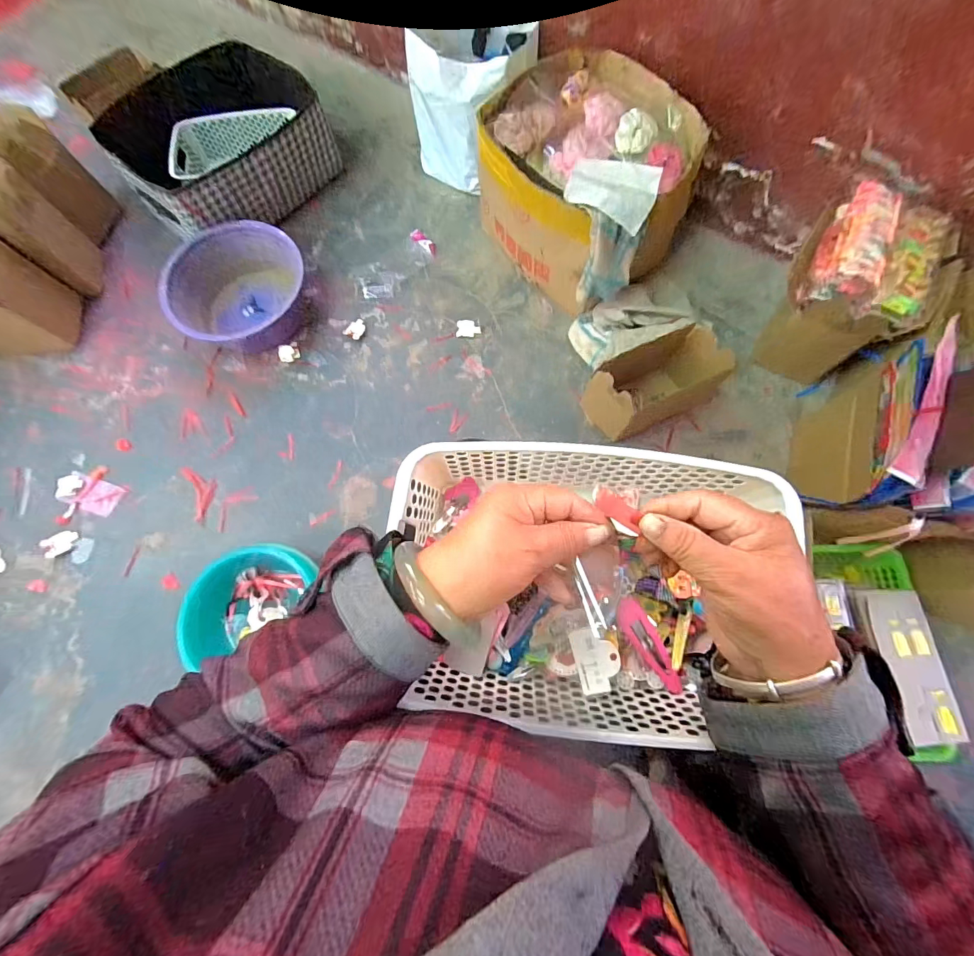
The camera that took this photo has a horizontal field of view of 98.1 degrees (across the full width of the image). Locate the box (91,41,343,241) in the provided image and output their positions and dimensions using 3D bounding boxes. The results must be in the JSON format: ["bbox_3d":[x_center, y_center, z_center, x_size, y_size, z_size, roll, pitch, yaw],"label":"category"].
[{"bbox_3d":[-0.581,-0.742,0.969,0.296,0.194,0.421,39,78,11],"label":"box"}]

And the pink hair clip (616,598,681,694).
[{"bbox_3d":[0.137,0.140,0.355,0.023,0.007,0.080,-28,76,-8],"label":"pink hair clip"}]

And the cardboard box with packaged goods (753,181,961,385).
[{"bbox_3d":[0.677,-0.350,0.818,0.220,0.247,0.250,33,77,9],"label":"cardboard box with packaged goods"}]

